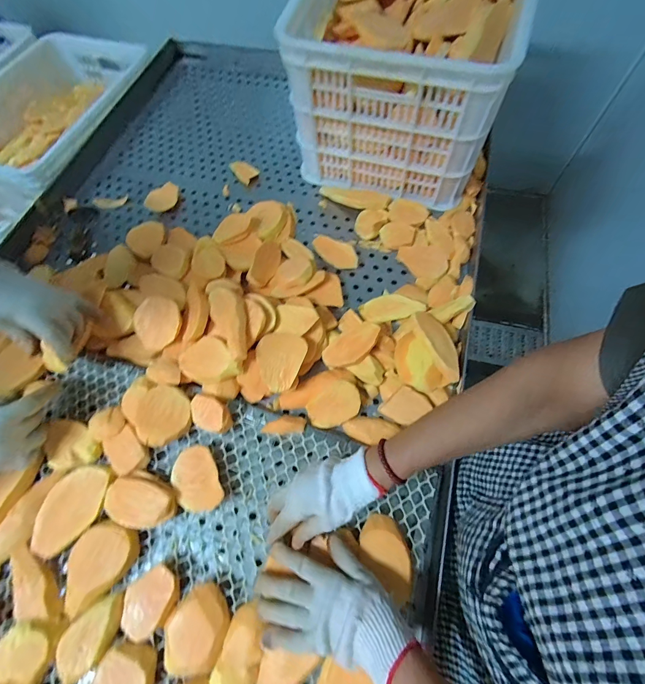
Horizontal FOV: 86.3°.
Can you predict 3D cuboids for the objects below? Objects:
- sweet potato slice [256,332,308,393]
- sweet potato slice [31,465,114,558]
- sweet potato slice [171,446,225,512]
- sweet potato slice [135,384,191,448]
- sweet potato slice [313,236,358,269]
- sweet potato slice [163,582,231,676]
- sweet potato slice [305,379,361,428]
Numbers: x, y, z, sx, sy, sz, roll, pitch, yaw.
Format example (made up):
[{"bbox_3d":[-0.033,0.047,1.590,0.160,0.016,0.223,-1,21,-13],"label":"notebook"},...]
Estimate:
[{"bbox_3d":[-0.069,0.027,0.543,0.076,0.015,0.095,17,65,10],"label":"sweet potato slice"},{"bbox_3d":[-0.353,0.230,0.480,0.074,0.016,0.122,20,65,11],"label":"sweet potato slice"},{"bbox_3d":[-0.178,0.197,0.491,0.061,0.025,0.089,-24,65,-11],"label":"sweet potato slice"},{"bbox_3d":[-0.241,0.108,0.518,0.080,0.012,0.082,-1,63,1],"label":"sweet potato slice"},{"bbox_3d":[0.025,-0.174,0.669,0.097,0.008,0.052,21,88,12],"label":"sweet potato slice"},{"bbox_3d":[-0.154,0.355,0.422,0.074,0.039,0.090,36,73,17],"label":"sweet potato slice"},{"bbox_3d":[0.017,0.096,0.533,0.082,0.005,0.061,-28,79,4],"label":"sweet potato slice"}]

